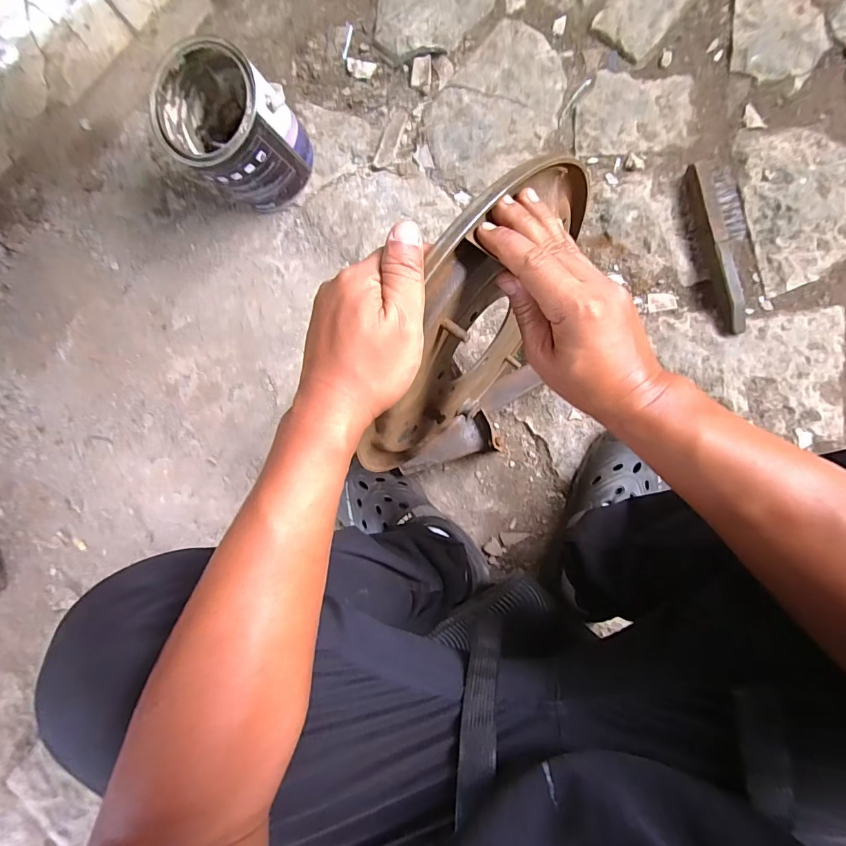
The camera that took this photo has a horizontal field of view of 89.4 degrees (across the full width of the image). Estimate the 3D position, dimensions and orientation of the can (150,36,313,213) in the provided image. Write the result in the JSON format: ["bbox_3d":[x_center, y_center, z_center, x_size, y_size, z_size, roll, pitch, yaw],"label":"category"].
[{"bbox_3d":[-0.260,-0.401,0.604,0.151,0.181,0.139,0,87,8],"label":"can"}]

